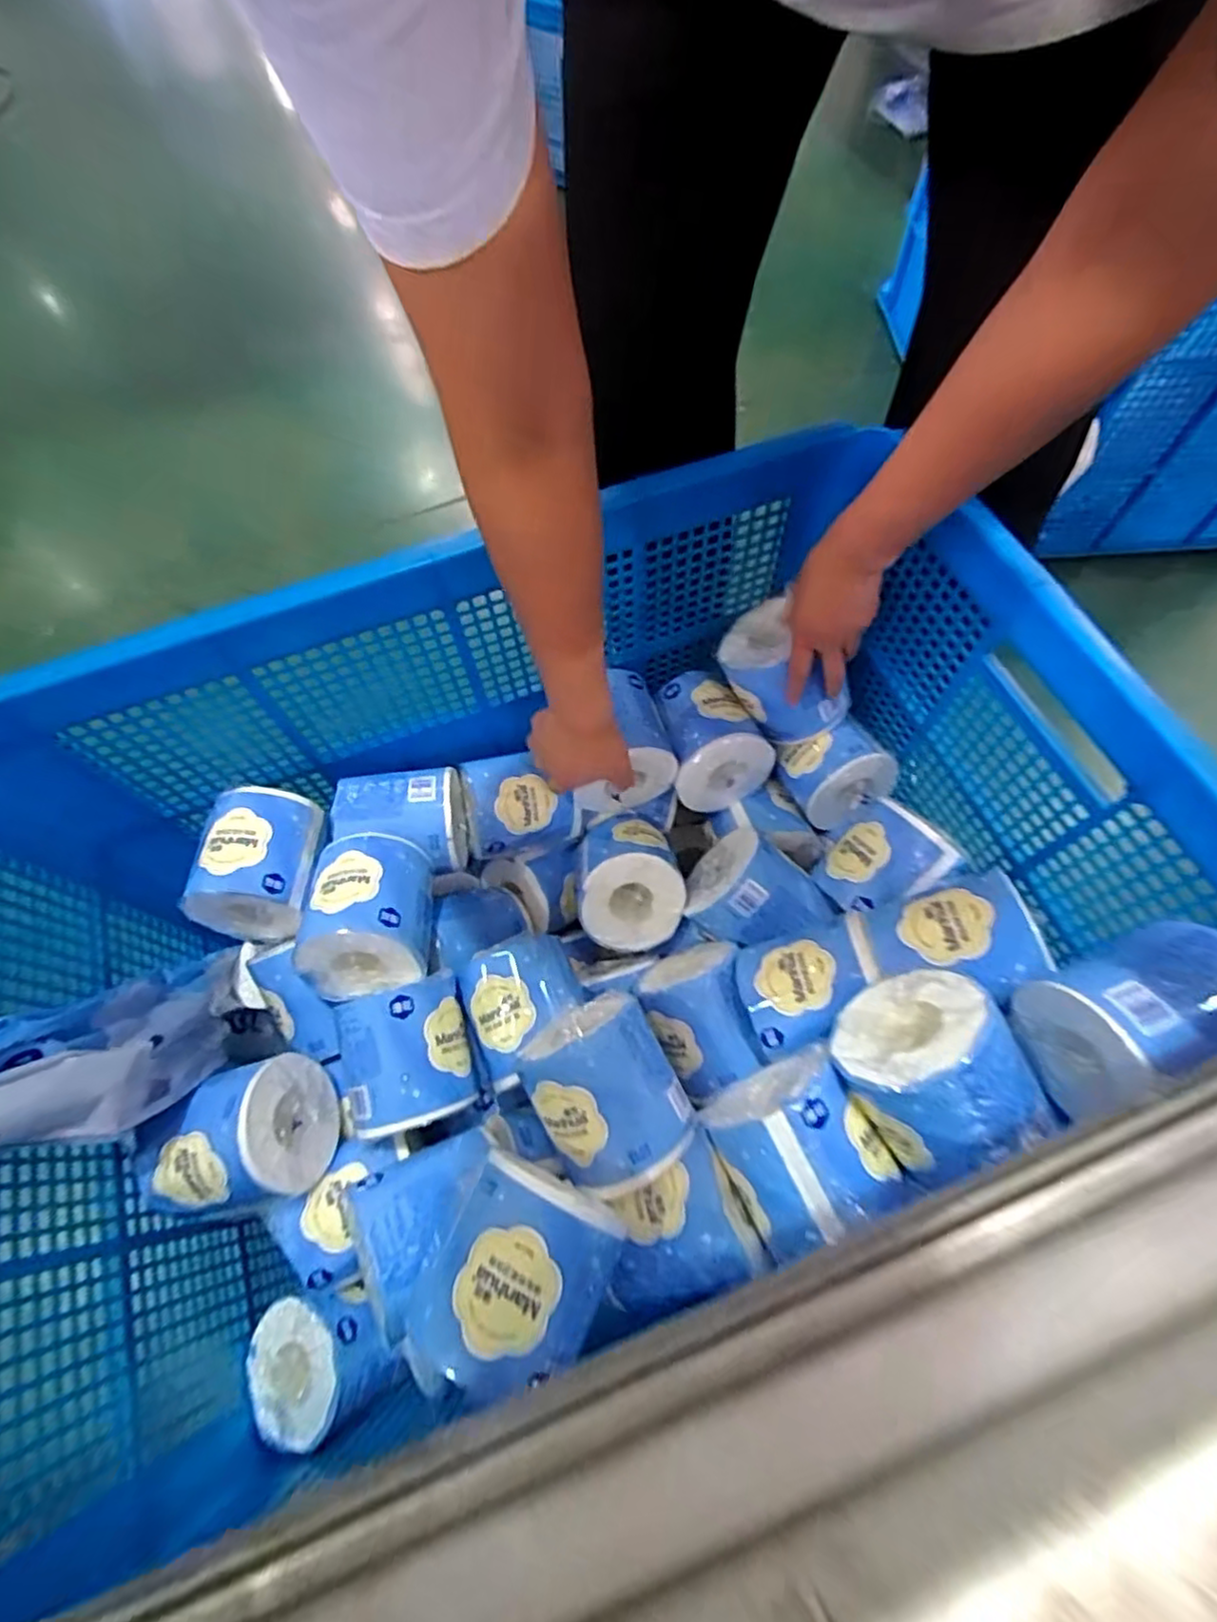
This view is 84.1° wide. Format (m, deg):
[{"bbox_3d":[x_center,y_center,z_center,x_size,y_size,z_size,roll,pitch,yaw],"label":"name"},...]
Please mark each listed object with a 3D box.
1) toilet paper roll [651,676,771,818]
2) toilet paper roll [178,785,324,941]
[{"bbox_3d":[0.103,-0.071,0.714,0.105,0.122,0.116,-33,45,8],"label":"toilet paper roll"},{"bbox_3d":[-0.313,0.047,0.615,0.096,0.082,0.122,-1,65,3],"label":"toilet paper roll"}]

